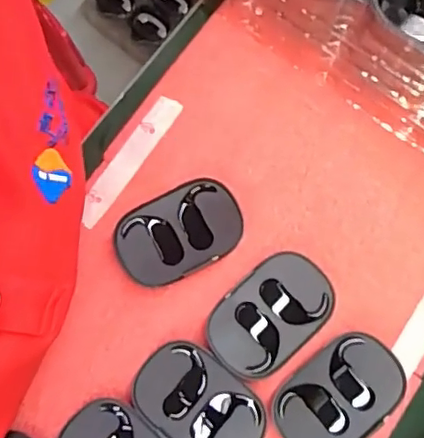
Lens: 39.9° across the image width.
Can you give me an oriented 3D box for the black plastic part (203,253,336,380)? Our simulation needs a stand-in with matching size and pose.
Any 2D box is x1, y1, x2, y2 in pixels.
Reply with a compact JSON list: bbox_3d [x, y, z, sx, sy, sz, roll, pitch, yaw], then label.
[{"bbox_3d":[0.040,0.065,0.398,0.061,0.010,0.090,42,80,8],"label":"black plastic part"}]

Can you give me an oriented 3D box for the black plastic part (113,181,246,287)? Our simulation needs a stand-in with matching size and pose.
[{"bbox_3d":[-0.023,0.010,0.411,0.088,0.019,0.059,-28,79,-7],"label":"black plastic part"}]

